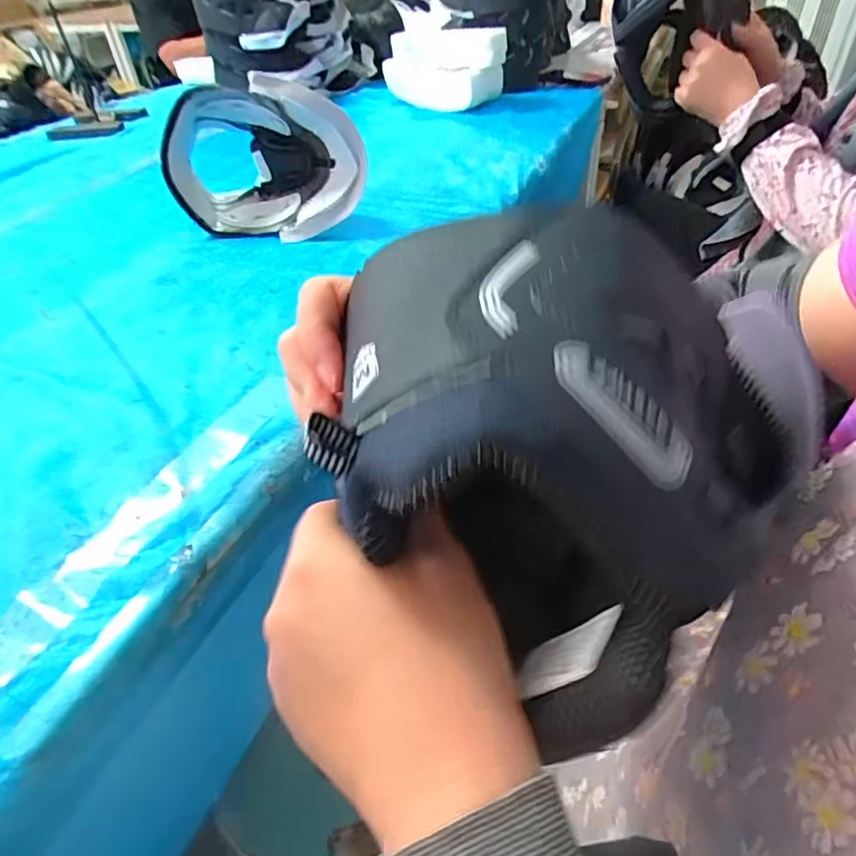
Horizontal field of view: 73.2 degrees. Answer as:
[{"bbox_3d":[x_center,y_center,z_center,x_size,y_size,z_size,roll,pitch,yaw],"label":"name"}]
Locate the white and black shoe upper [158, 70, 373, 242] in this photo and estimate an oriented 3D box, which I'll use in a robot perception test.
[{"bbox_3d":[-0.205,-0.357,0.768,0.250,0.176,0.109,2,42,8],"label":"white and black shoe upper"}]

